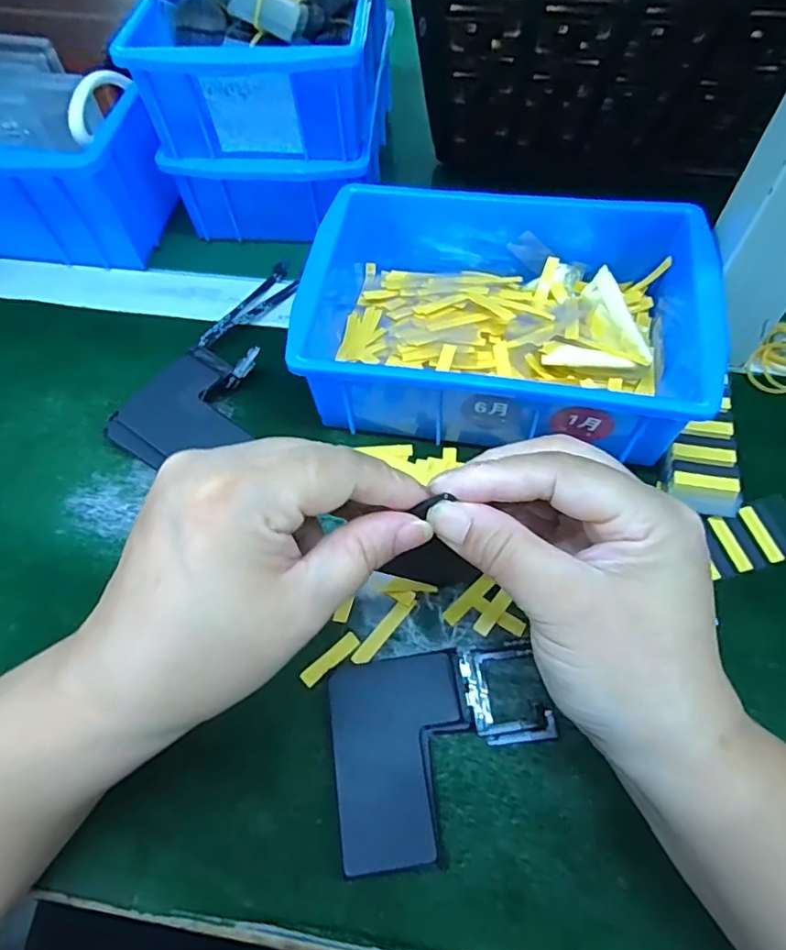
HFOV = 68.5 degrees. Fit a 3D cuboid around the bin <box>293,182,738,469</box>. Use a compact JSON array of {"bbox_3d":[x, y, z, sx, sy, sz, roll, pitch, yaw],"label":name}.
[{"bbox_3d":[0.058,-0.086,0.312,0.196,0.065,0.135,8,62,7],"label":"bin"}]

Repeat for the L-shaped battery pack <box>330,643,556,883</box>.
[{"bbox_3d":[0.021,0.112,0.237,0.089,0.011,0.076,-9,62,-2],"label":"L-shaped battery pack"}]

